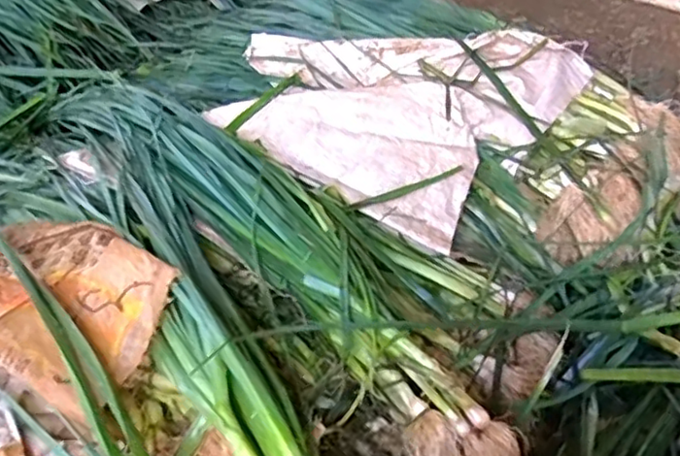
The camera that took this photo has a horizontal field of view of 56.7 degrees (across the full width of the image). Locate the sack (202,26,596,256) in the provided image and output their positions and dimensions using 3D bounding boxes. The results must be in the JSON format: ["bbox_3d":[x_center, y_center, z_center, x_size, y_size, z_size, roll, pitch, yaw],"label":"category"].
[{"bbox_3d":[0.061,-0.206,0.942,0.478,0.081,0.423,28,50,23],"label":"sack"}]

